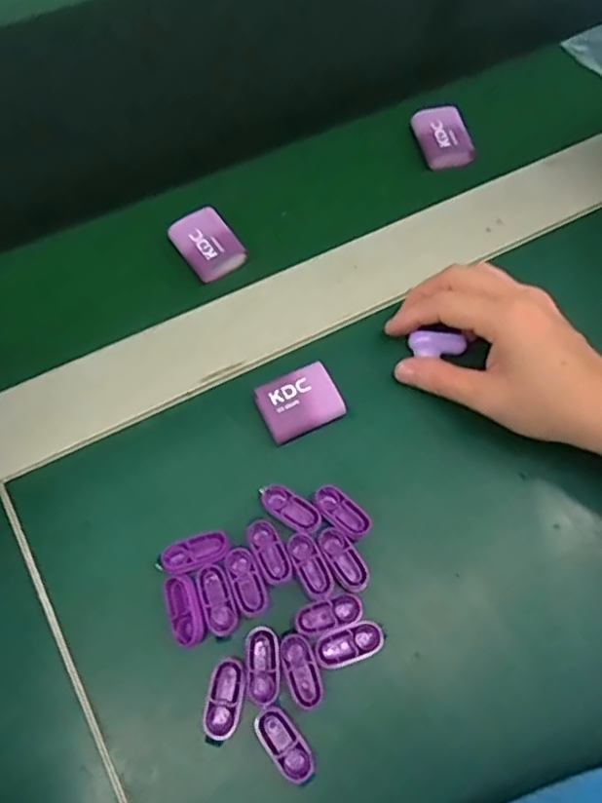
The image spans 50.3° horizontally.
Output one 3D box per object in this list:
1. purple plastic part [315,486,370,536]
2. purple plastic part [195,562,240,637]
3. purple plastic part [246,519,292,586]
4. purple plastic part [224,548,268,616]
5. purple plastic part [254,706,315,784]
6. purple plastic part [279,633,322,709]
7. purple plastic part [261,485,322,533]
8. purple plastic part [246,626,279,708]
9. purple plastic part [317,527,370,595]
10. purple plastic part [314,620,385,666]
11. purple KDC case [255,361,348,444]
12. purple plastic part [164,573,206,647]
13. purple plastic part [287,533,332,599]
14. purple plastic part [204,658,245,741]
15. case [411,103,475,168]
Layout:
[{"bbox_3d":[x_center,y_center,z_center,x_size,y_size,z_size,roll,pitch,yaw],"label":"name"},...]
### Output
[{"bbox_3d":[0.022,0.058,0.340,0.033,0.004,0.017,37,70,13],"label":"purple plastic part"},{"bbox_3d":[-0.042,0.098,0.316,0.015,0.004,0.033,-20,68,-11],"label":"purple plastic part"},{"bbox_3d":[-0.016,0.077,0.328,0.015,0.004,0.033,-23,69,-12],"label":"purple plastic part"},{"bbox_3d":[-0.028,0.090,0.321,0.015,0.004,0.033,-21,68,-11],"label":"purple plastic part"},{"bbox_3d":[-0.008,0.158,0.295,0.016,0.004,0.035,-38,73,-17],"label":"purple plastic part"},{"bbox_3d":[0.000,0.128,0.306,0.015,0.004,0.033,-19,68,-10],"label":"purple plastic part"},{"bbox_3d":[-0.005,0.056,0.338,0.033,0.004,0.015,32,69,12],"label":"purple plastic part"},{"bbox_3d":[-0.018,0.125,0.306,0.014,0.004,0.034,-3,66,-4],"label":"purple plastic part"},{"bbox_3d":[0.023,0.081,0.330,0.016,0.004,0.034,-27,70,-13],"label":"purple plastic part"},{"bbox_3d":[0.024,0.120,0.316,0.034,0.008,0.016,-17,68,-9],"label":"purple plastic part"},{"bbox_3d":[0.000,0.001,0.359,0.043,0.013,0.034,-27,70,-13],"label":"purple KDC case"},{"bbox_3d":[-0.057,0.103,0.315,0.015,0.007,0.033,-15,68,-9],"label":"purple plastic part"},{"bbox_3d":[0.005,0.083,0.326,0.014,0.004,0.033,-24,69,-12],"label":"purple plastic part"},{"bbox_3d":[-0.036,0.140,0.302,0.016,0.004,0.034,7,66,1],"label":"purple plastic part"},{"bbox_3d":[0.100,-0.186,0.453,0.034,0.016,0.044,-13,67,-8],"label":"case"}]

